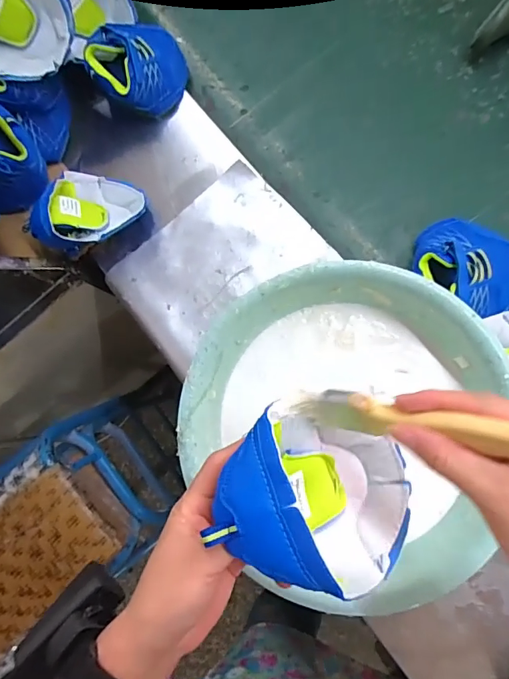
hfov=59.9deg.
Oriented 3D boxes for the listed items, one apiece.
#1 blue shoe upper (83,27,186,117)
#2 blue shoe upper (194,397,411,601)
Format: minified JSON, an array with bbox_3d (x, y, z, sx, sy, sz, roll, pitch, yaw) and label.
[{"bbox_3d":[-0.150,-0.364,0.588,0.125,0.084,0.122,-31,80,0],"label":"blue shoe upper"},{"bbox_3d":[0.049,0.103,0.305,0.129,0.105,0.095,22,89,9],"label":"blue shoe upper"}]

